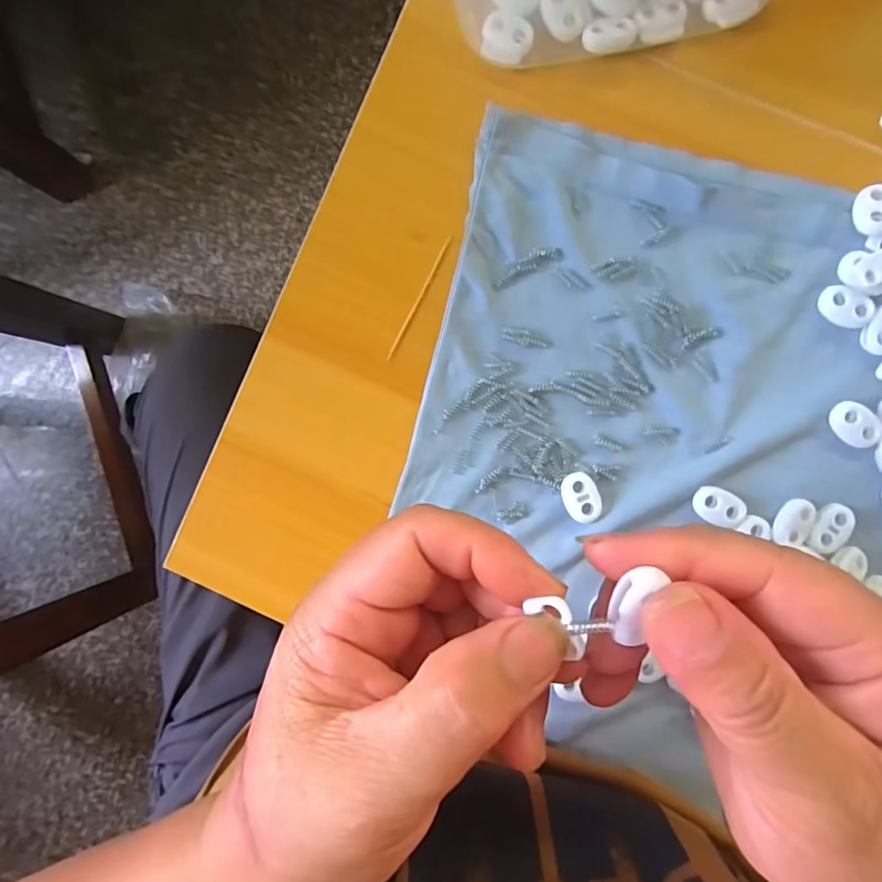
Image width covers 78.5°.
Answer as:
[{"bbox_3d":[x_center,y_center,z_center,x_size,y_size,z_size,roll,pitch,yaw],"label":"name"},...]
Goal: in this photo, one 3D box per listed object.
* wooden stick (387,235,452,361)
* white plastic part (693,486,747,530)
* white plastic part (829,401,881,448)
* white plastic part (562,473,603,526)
[{"bbox_3d":[-0.010,-0.064,0.242,0.004,0.004,0.061,28,92,4],"label":"wooden stick"},{"bbox_3d":[0.120,0.029,0.232,0.022,0.004,0.015,17,91,4],"label":"white plastic part"},{"bbox_3d":[0.175,-0.007,0.228,0.022,0.005,0.015,41,93,3],"label":"white plastic part"},{"bbox_3d":[0.061,0.025,0.235,0.015,0.005,0.022,-19,89,4],"label":"white plastic part"}]

